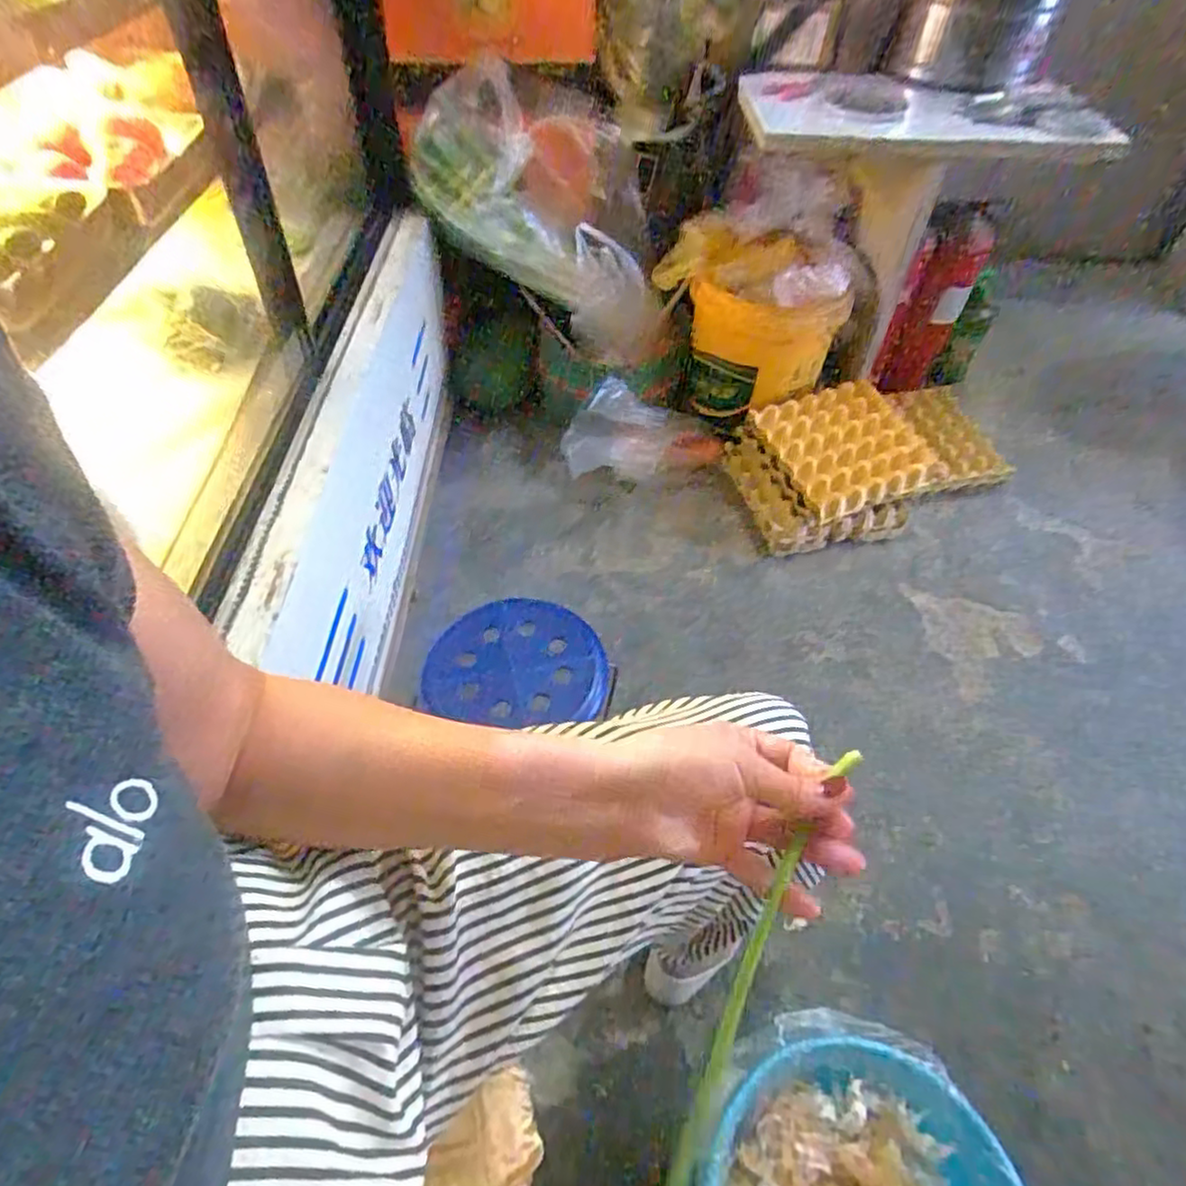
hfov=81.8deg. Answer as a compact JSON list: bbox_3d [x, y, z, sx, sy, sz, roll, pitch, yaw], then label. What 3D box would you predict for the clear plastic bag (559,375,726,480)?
[{"bbox_3d":[0.110,-0.341,1.529,0.350,0.155,0.132,13,51,7],"label":"clear plastic bag"}]

